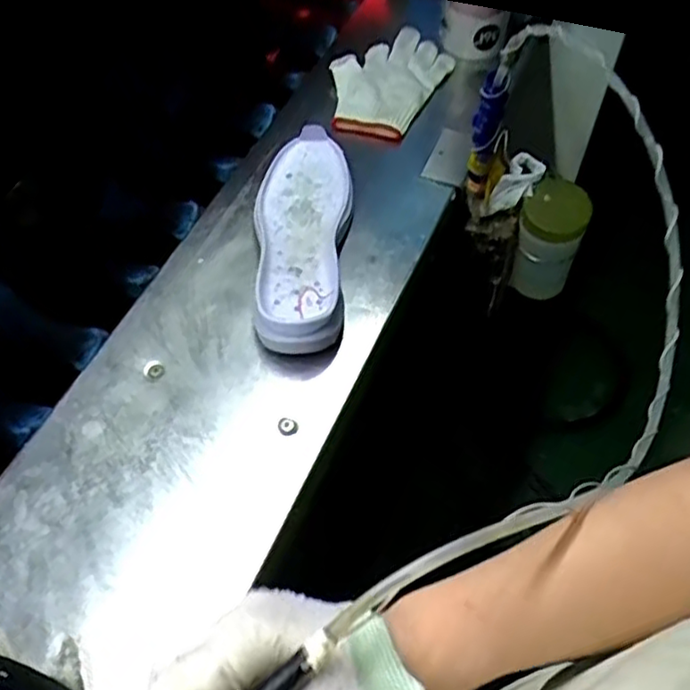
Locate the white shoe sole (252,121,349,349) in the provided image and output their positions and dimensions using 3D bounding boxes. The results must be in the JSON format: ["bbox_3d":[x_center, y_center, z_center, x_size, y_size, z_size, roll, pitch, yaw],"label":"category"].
[{"bbox_3d":[-0.042,-0.108,0.686,0.098,0.044,0.270,-1,56,1],"label":"white shoe sole"}]

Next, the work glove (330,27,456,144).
[{"bbox_3d":[0.047,-0.317,0.826,0.116,0.034,0.196,28,61,18],"label":"work glove"}]

